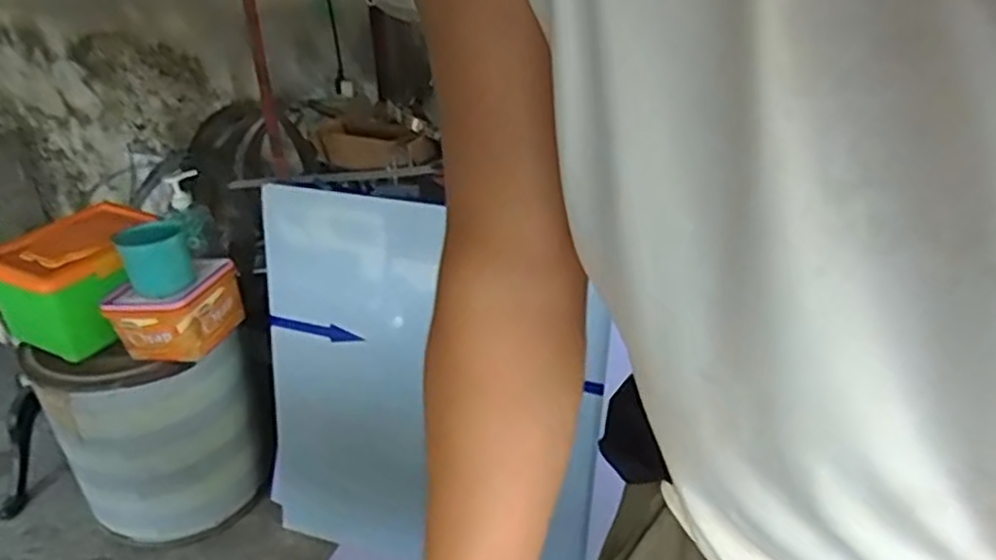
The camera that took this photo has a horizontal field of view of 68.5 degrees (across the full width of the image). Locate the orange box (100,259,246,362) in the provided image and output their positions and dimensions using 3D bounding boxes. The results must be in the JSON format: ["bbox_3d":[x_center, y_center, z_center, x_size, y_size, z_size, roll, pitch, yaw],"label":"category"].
[{"bbox_3d":[-0.616,0.055,1.398,0.175,0.139,0.191,8,31,16],"label":"orange box"}]

